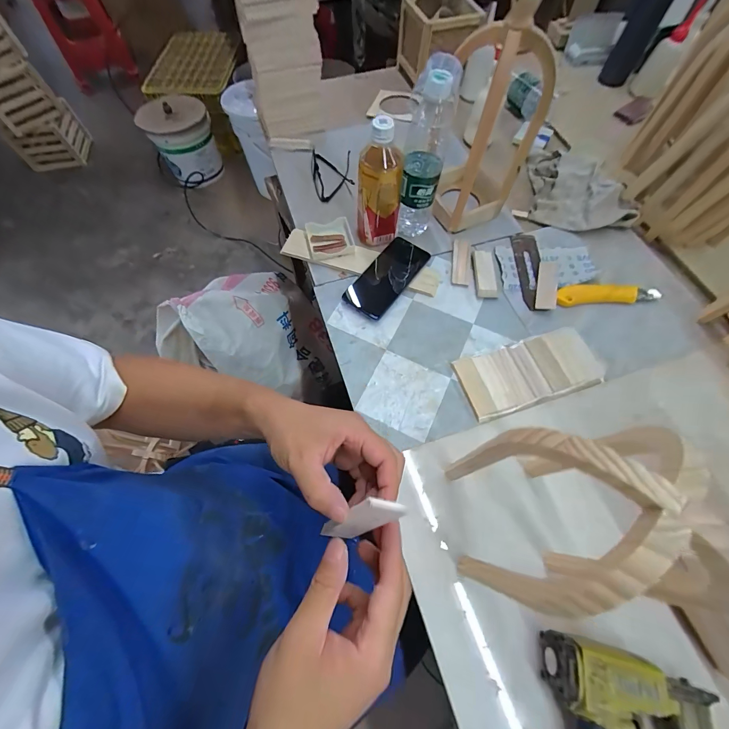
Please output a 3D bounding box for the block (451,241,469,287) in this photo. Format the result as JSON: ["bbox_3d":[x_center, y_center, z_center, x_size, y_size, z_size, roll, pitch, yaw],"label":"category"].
[{"bbox_3d":[0.170,-0.181,0.568,0.030,0.010,0.102,7,65,4],"label":"block"}]

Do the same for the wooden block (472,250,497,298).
[{"bbox_3d":[0.204,-0.155,0.553,0.032,0.011,0.096,1,65,1],"label":"wooden block"}]

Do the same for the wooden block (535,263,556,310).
[{"bbox_3d":[0.310,-0.136,0.547,0.029,0.010,0.113,17,66,8],"label":"wooden block"}]

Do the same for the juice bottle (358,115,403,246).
[{"bbox_3d":[0.026,-0.280,0.516,0.074,0.180,0.064,2,65,1],"label":"juice bottle"}]

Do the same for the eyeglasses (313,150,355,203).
[{"bbox_3d":[-0.065,-0.385,0.660,0.082,0.034,0.146,-7,65,-2],"label":"eyeglasses"}]

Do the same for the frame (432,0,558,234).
[{"bbox_3d":[0.186,-0.366,0.497,0.134,0.313,0.106,34,70,15],"label":"frame"}]

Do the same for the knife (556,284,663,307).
[{"bbox_3d":[0.401,-0.118,0.536,0.168,0.010,0.037,-2,65,0],"label":"knife"}]

